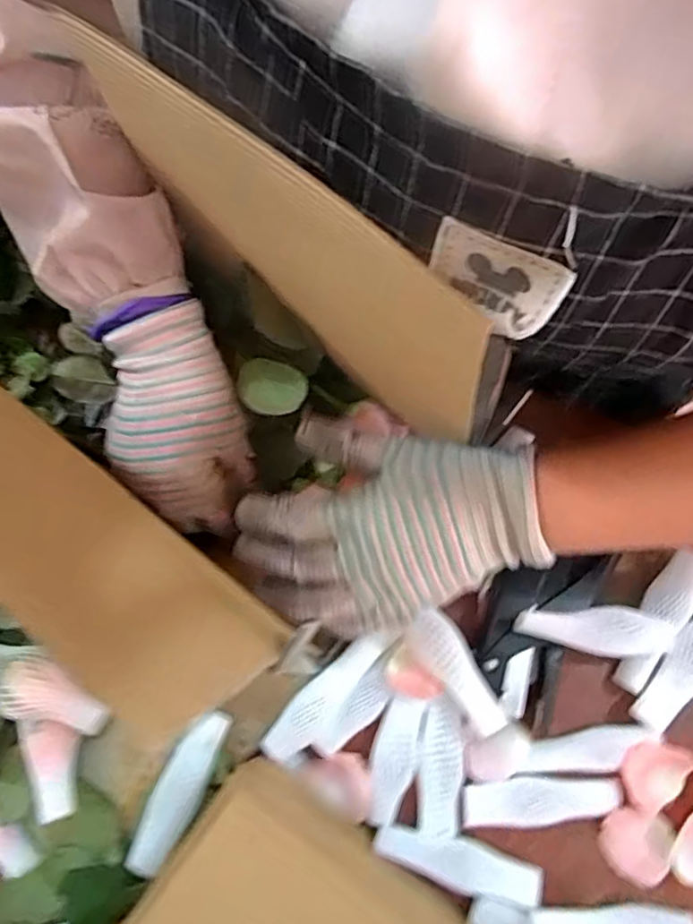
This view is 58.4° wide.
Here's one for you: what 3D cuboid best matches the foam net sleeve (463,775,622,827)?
[{"bbox_3d":[0.109,0.190,0.349,0.085,0.010,0.023,-4,74,4],"label":"foam net sleeve"}]

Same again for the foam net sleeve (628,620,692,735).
[{"bbox_3d":[0.203,0.117,0.365,0.093,0.006,0.025,-44,75,-7],"label":"foam net sleeve"}]

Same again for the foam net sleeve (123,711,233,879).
[{"bbox_3d":[-0.094,0.186,0.351,0.027,0.011,0.090,24,78,11],"label":"foam net sleeve"}]

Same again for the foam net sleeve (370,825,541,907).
[{"bbox_3d":[0.060,0.223,0.343,0.089,0.017,0.024,11,76,8],"label":"foam net sleeve"}]

